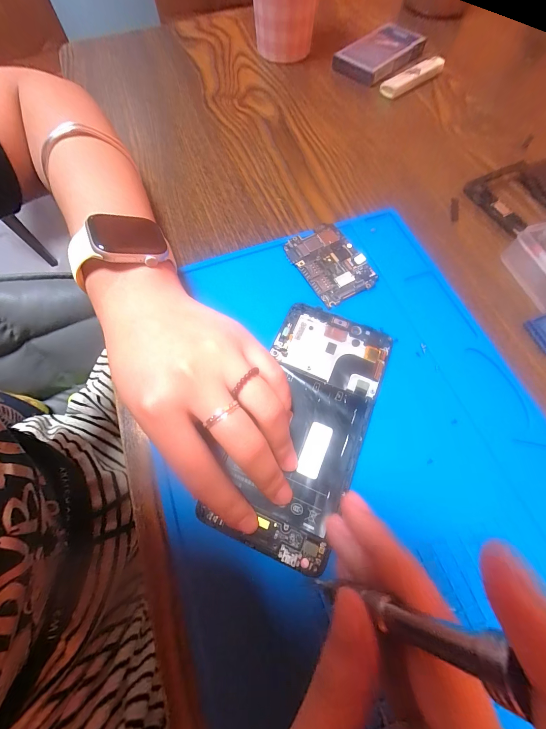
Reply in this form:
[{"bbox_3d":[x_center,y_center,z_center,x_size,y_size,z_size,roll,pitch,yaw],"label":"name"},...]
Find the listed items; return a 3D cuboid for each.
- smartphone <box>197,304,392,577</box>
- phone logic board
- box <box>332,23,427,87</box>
[{"bbox_3d":[0.020,0.032,0.171,0.077,0.008,0.147,15,69,7],"label":"smartphone"},{"bbox_3d":[0.042,-0.077,0.216,0.046,0.004,0.066,-29,71,-10],"label":"phone logic board"},{"bbox_3d":[0.120,-0.353,0.321,0.061,0.013,0.103,41,75,15],"label":"box"}]

